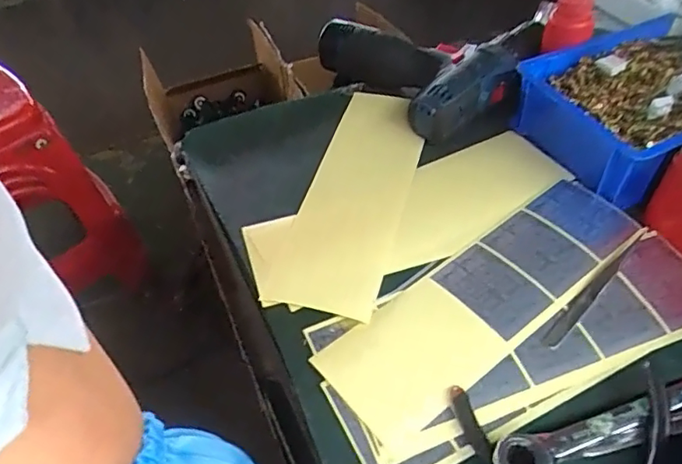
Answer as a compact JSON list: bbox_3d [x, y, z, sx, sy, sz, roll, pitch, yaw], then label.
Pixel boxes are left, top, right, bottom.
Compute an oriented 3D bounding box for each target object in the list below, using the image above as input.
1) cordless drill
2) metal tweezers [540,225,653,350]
[{"bbox_3d":[0.101,-0.183,0.584,0.174,0.055,0.187,-29,52,-21],"label":"cordless drill"},{"bbox_3d":[0.190,0.036,0.409,0.011,0.005,0.140,35,58,30],"label":"metal tweezers"}]

